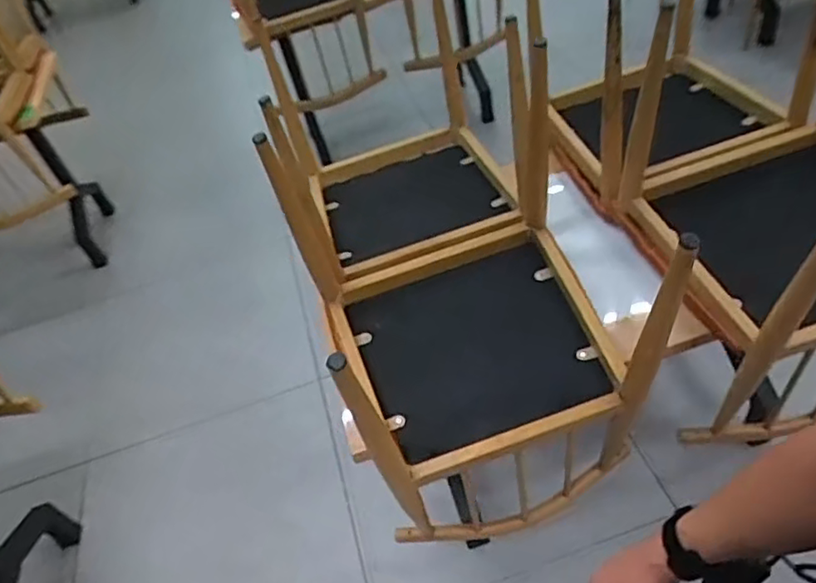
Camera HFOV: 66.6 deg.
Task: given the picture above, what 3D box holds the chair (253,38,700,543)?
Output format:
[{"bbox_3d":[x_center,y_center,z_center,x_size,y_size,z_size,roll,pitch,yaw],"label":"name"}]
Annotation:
[{"bbox_3d":[0.089,0.073,0.981,0.411,0.765,0.448,-24,46,-9],"label":"chair"}]

